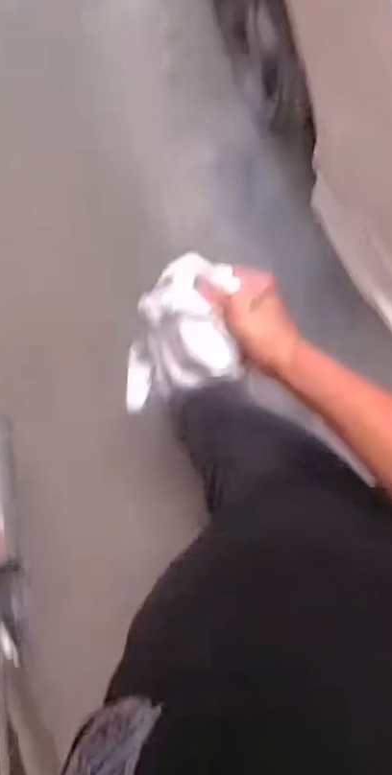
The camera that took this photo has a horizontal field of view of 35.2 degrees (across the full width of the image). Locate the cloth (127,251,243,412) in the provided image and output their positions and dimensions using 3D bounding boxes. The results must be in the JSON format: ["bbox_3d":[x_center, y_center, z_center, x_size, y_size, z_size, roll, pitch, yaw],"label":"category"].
[{"bbox_3d":[-0.026,-0.056,0.702,0.134,0.157,0.157,-7,95,1],"label":"cloth"}]

